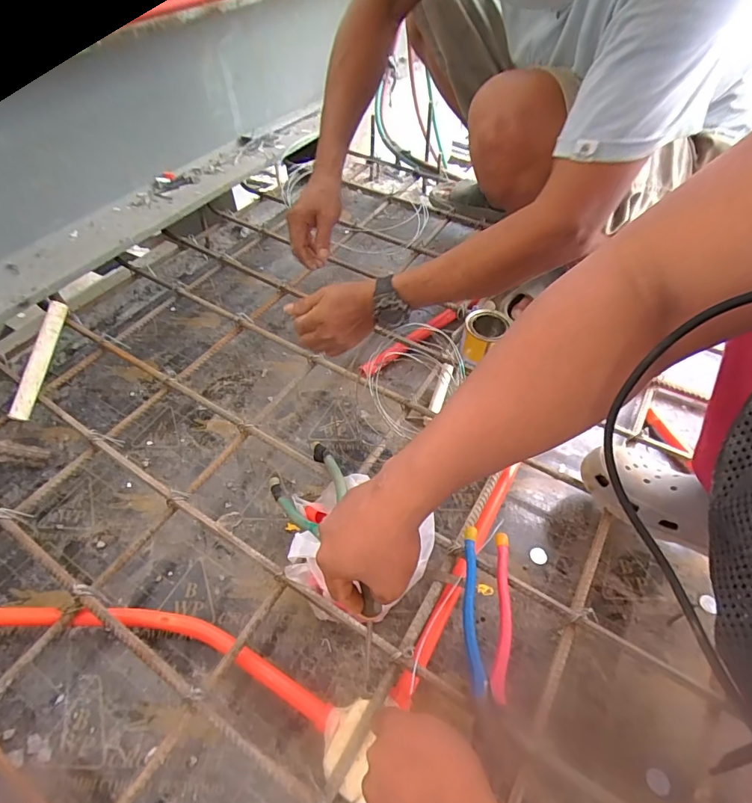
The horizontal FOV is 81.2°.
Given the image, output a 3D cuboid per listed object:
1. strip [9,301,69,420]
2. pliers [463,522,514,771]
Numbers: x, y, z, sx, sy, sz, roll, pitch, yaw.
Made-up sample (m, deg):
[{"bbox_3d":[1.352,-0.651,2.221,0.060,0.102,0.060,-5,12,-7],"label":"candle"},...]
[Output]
[{"bbox_3d":[-0.545,-0.066,0.710,0.024,0.022,0.195,13,82,11],"label":"strip"},{"bbox_3d":[0.127,0.256,0.497,0.053,0.020,0.228,6,51,6],"label":"pliers"}]

